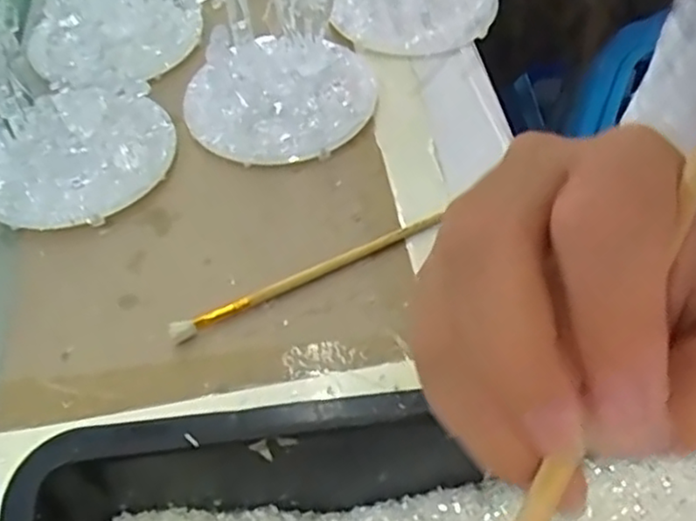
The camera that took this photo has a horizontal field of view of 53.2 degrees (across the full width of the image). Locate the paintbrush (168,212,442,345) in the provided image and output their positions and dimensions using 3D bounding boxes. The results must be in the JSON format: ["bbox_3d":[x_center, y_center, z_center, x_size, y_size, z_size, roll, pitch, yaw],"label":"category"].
[{"bbox_3d":[-0.020,0.008,0.386,0.163,0.010,0.008,-25,55,-14],"label":"paintbrush"}]

